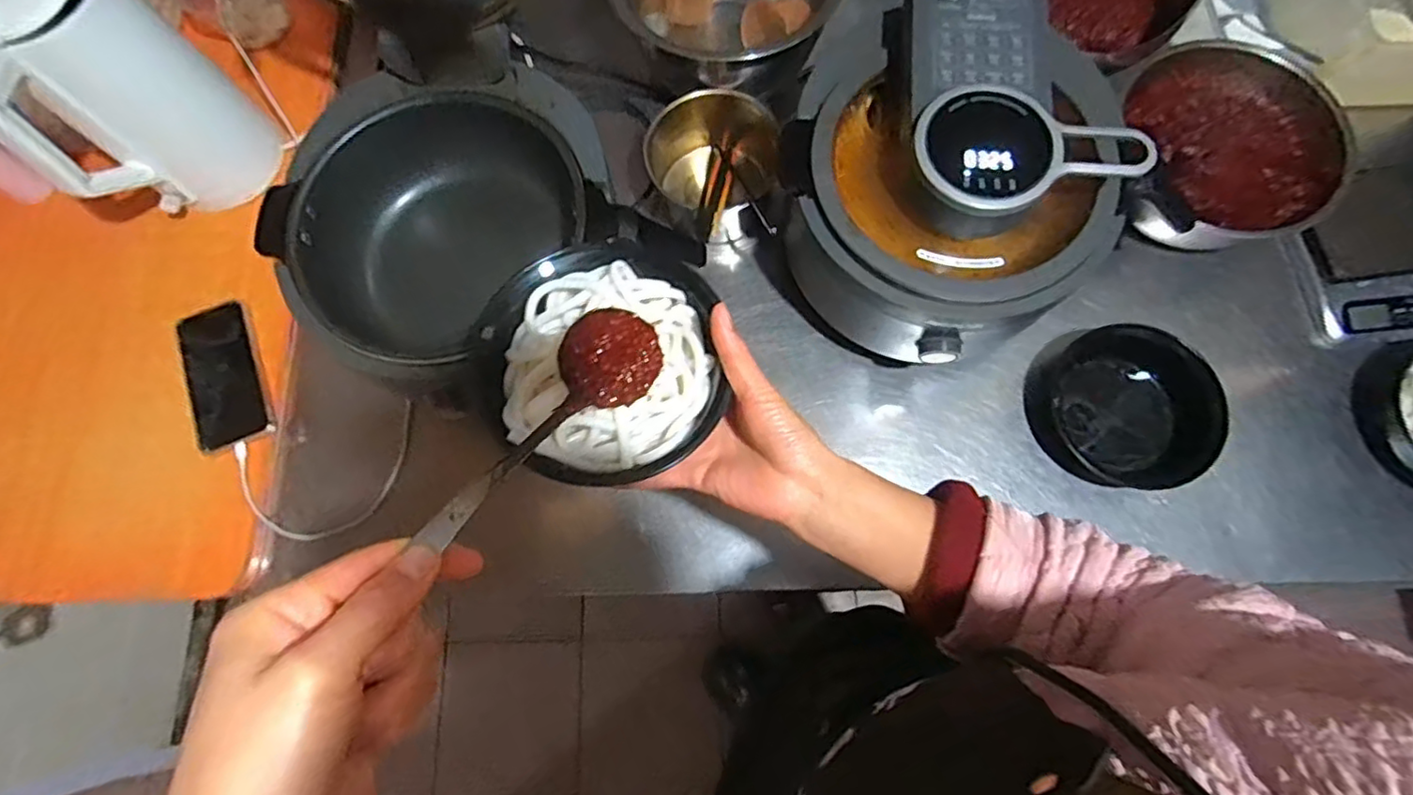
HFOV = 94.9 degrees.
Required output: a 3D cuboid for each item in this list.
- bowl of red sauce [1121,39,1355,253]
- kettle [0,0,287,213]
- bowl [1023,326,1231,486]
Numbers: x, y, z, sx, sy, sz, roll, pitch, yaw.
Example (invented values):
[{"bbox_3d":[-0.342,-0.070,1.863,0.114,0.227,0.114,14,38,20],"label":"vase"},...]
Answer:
[{"bbox_3d":[0.594,-0.287,0.756,0.215,0.097,0.232,0,73,1],"label":"bowl of red sauce"},{"bbox_3d":[-0.609,-0.306,0.667,0.133,0.292,0.207,24,75,7],"label":"kettle"},{"bbox_3d":[0.442,0.013,0.689,0.172,0.057,0.178,0,73,1],"label":"bowl"}]

